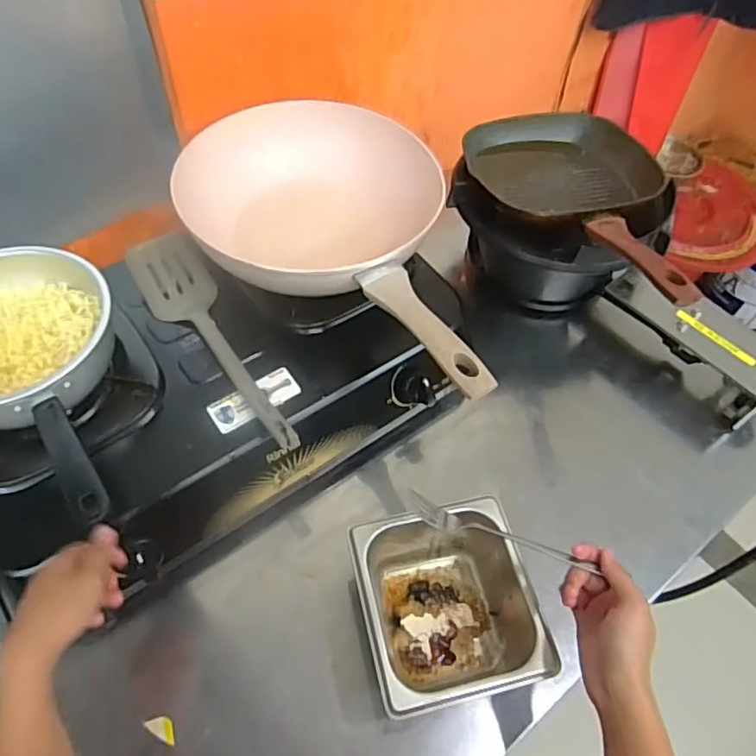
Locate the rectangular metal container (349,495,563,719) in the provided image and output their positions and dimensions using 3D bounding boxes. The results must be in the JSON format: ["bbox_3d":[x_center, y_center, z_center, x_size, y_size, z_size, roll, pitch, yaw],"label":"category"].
[{"bbox_3d":[0.063,0.229,0.596,0.156,0.098,0.169,-10,57,-11],"label":"rectangular metal container"}]

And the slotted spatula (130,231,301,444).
[{"bbox_3d":[-0.186,-0.043,0.666,0.079,0.039,0.318,-26,61,-20],"label":"slotted spatula"}]

